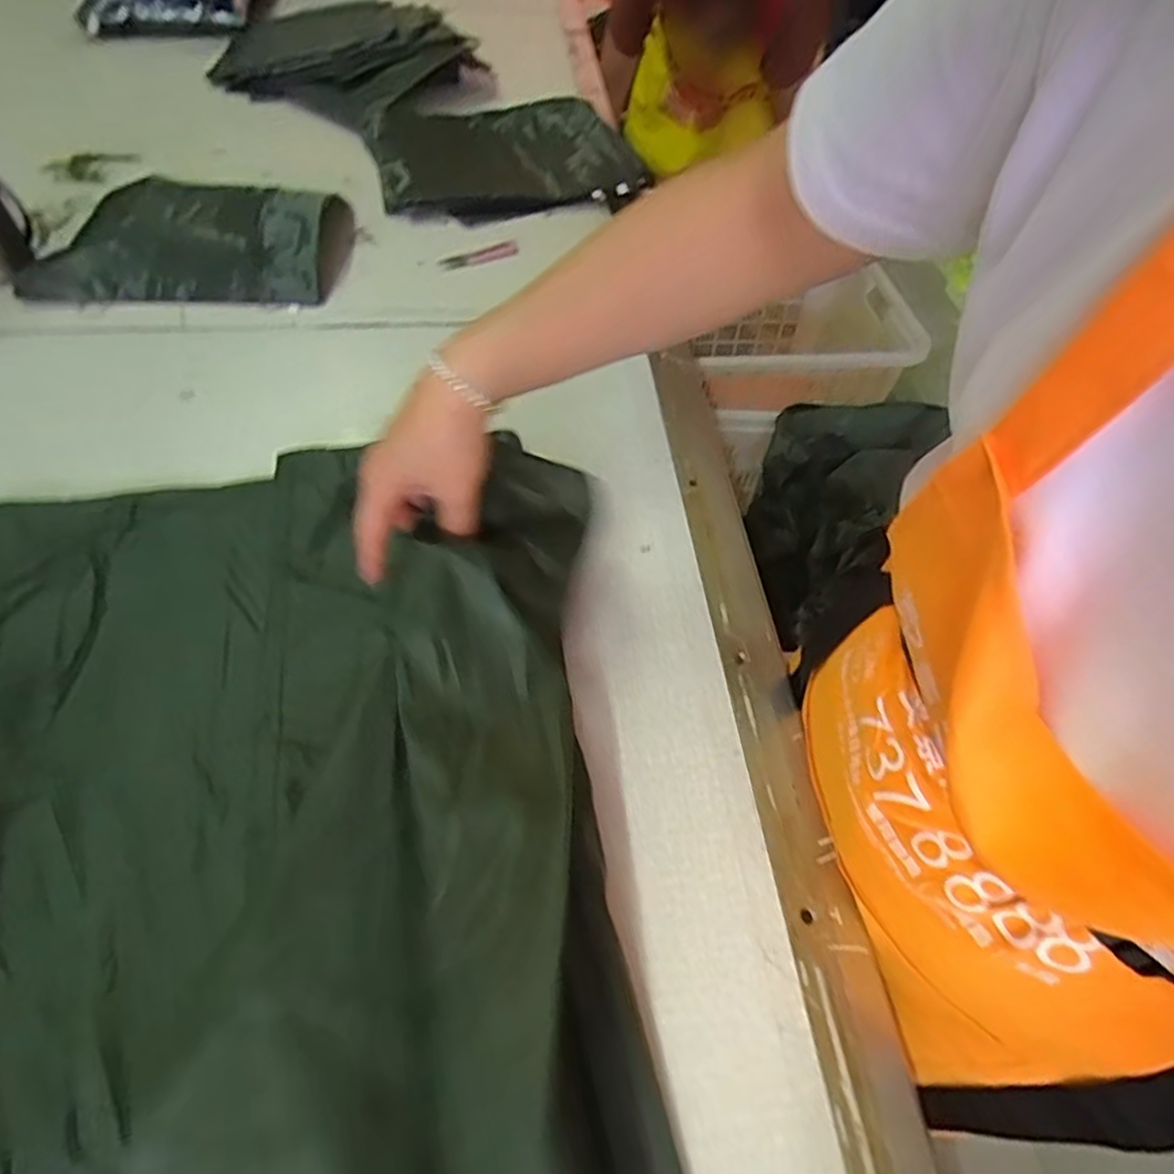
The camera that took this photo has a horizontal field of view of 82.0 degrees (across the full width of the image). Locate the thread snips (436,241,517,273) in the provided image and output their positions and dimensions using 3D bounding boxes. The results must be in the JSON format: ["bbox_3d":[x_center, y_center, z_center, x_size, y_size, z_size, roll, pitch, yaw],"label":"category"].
[{"bbox_3d":[-0.133,-0.407,0.832,0.107,0.008,0.018,-28,61,-23],"label":"thread snips"}]

